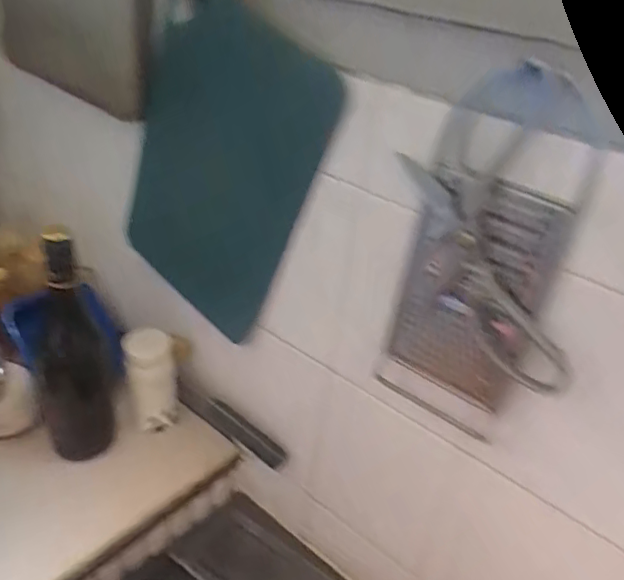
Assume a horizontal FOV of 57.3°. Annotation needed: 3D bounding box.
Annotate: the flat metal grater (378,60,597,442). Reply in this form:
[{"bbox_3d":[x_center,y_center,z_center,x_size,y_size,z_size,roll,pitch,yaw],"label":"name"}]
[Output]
[{"bbox_3d":[0.132,-0.015,0.430,0.143,0.273,0.025,27,36,28],"label":"flat metal grater"}]

